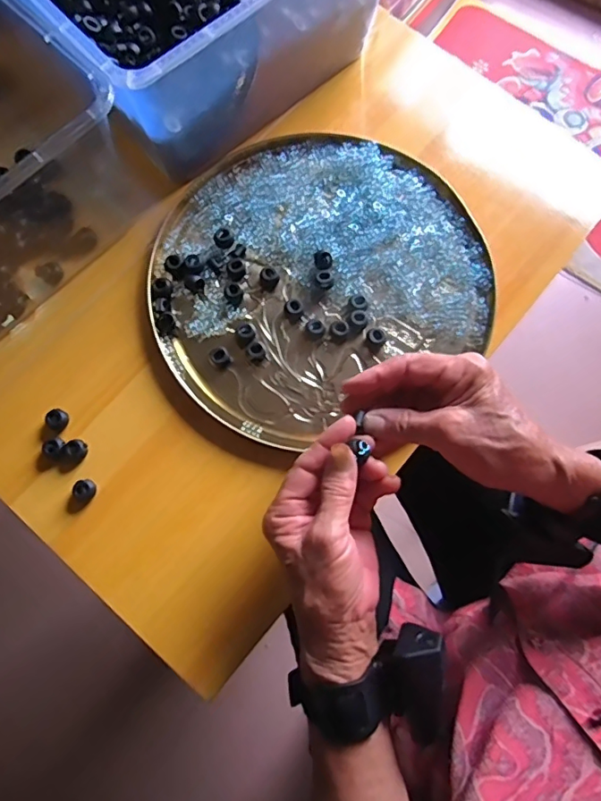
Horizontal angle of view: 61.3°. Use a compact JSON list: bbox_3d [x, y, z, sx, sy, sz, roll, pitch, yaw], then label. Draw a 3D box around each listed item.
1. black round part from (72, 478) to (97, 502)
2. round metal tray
[{"bbox_3d":[-0.171,0.071,0.402,0.016,0.010,0.017,0,76,-2],"label":"black round part"},{"bbox_3d":[0.010,-0.117,0.452,0.287,0.026,0.252,-29,79,-8],"label":"round metal tray"}]

